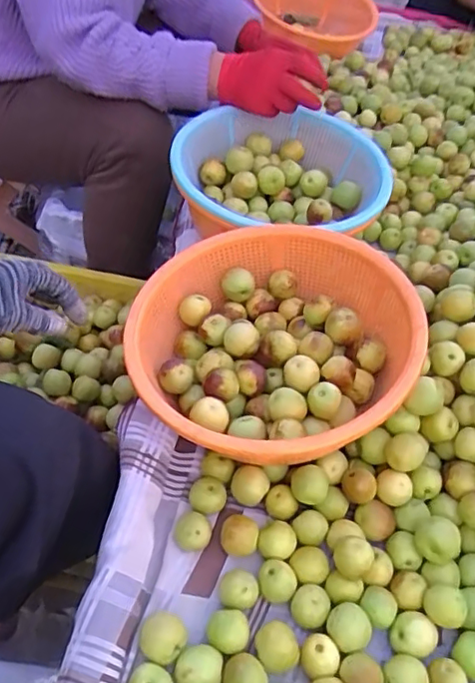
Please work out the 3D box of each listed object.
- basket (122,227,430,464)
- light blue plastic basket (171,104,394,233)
[{"bbox_3d":[0.031,-0.006,0.555,0.258,0.100,0.268,3,51,-3],"label":"basket"},{"bbox_3d":[0.056,-0.203,0.746,0.277,0.081,0.255,3,47,-5],"label":"light blue plastic basket"}]

